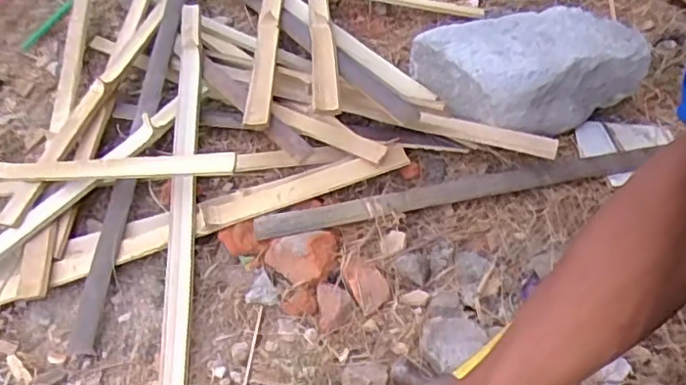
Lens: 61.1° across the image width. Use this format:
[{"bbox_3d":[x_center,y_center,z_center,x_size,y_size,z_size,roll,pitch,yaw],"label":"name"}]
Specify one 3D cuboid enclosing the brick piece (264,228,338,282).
[{"bbox_3d":[-0.041,0.061,0.579,0.071,0.026,0.054,-9,52,-4],"label":"brick piece"}]

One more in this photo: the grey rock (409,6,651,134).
[{"bbox_3d":[0.216,-0.142,0.683,0.236,0.089,0.138,-16,53,-8],"label":"grey rock"}]

